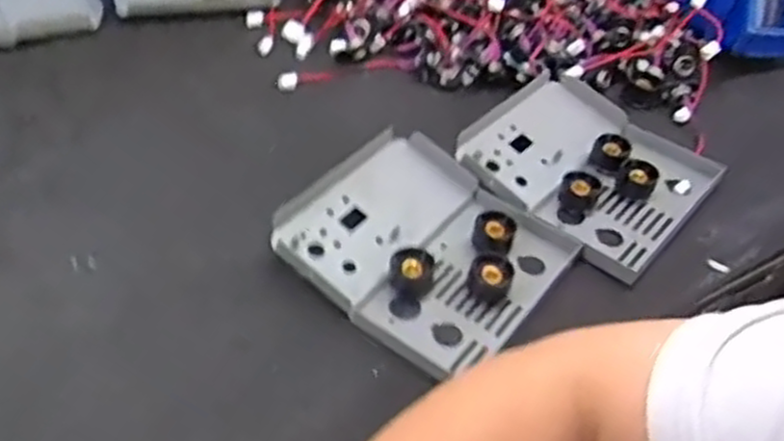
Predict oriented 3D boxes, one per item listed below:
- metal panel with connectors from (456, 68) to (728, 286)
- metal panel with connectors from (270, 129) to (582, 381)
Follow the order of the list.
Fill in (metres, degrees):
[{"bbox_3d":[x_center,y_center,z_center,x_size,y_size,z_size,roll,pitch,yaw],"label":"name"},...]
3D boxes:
[{"bbox_3d":[0.156,-0.045,0.622,0.173,0.035,0.174,33,50,24],"label":"metal panel with connectors"},{"bbox_3d":[0.022,0.019,0.545,0.171,0.038,0.164,31,49,22],"label":"metal panel with connectors"}]

